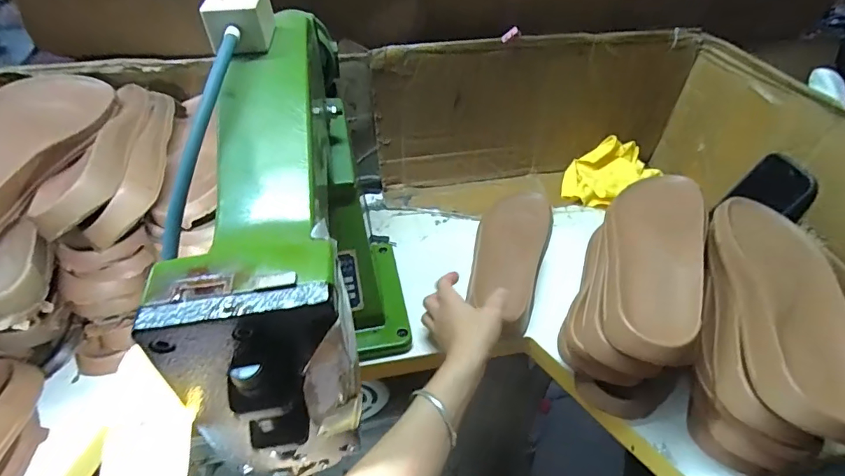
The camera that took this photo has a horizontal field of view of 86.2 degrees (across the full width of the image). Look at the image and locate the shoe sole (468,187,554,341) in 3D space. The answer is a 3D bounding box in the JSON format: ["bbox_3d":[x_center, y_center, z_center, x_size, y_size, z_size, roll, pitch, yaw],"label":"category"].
[{"bbox_3d":[0.129,0.021,0.652,0.102,0.041,0.250,12,49,9],"label":"shoe sole"}]

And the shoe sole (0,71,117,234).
[{"bbox_3d":[-0.425,-0.092,0.464,0.105,0.044,0.290,24,40,-19],"label":"shoe sole"}]

